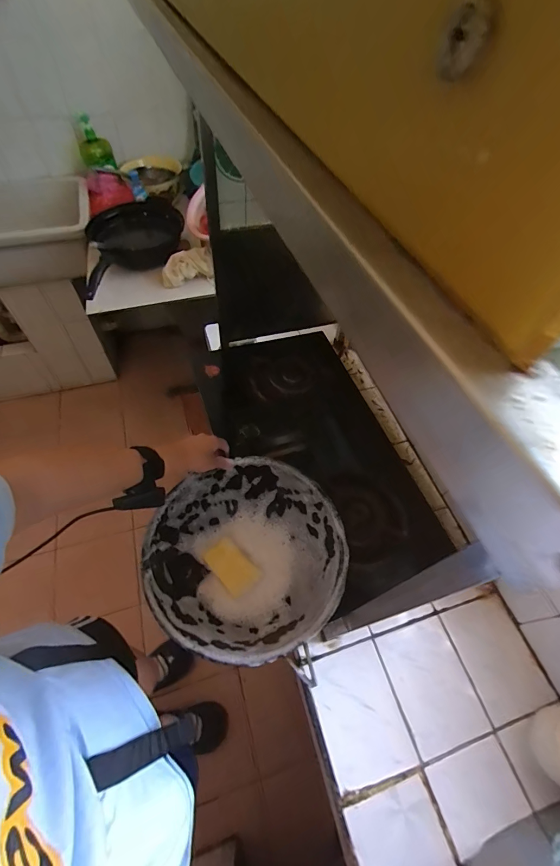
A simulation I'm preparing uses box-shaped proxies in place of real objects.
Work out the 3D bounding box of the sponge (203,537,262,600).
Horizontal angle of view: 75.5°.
[{"bbox_3d":[-0.087,0.239,0.643,0.093,0.040,0.056,40,63,19],"label":"sponge"}]

